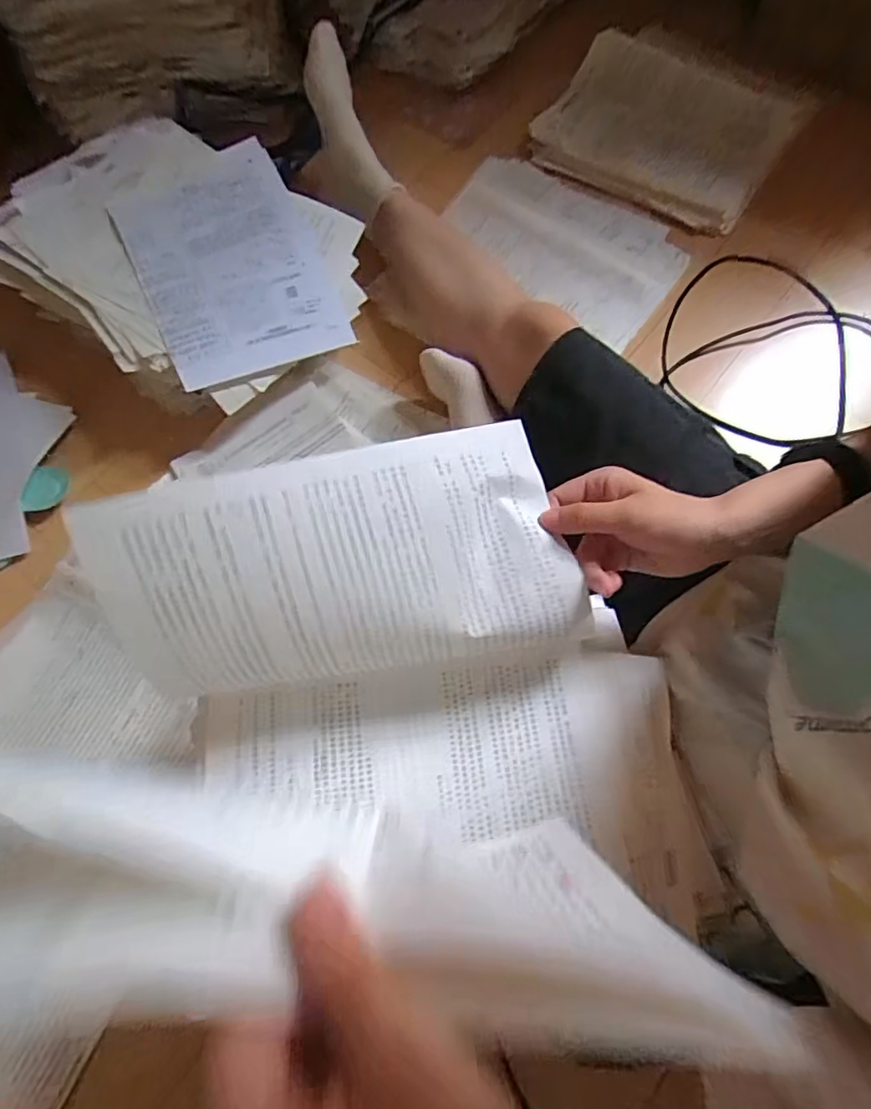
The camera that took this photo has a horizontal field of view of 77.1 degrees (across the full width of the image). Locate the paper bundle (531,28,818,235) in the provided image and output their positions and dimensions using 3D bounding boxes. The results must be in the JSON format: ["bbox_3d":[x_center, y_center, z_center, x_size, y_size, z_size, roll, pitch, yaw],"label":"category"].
[{"bbox_3d":[0.313,-0.587,0.733,0.299,0.041,0.250,33,75,13],"label":"paper bundle"}]

